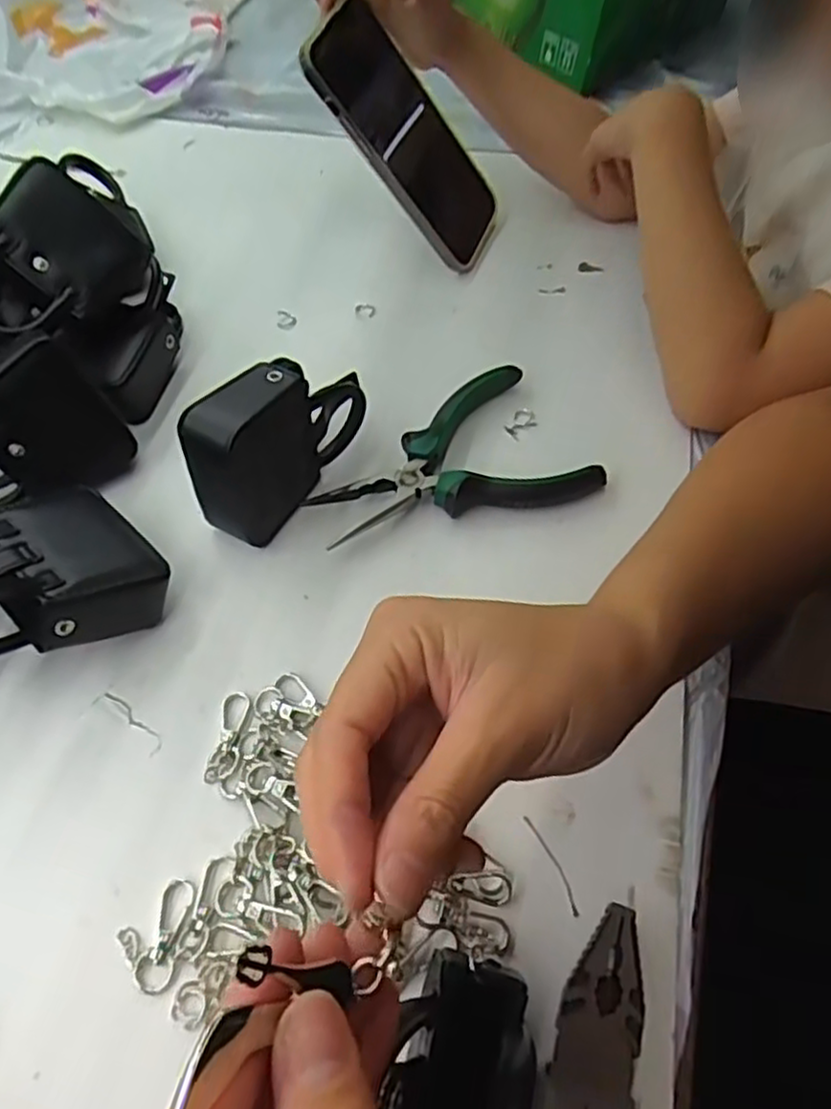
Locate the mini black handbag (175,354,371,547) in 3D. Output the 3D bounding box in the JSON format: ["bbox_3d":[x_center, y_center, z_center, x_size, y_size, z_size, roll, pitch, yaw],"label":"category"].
[{"bbox_3d":[-0.071,-0.064,0.378,0.049,0.073,0.106,31,62,17],"label":"mini black handbag"}]

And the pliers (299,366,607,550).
[{"bbox_3d":[0.021,-0.042,0.394,0.145,0.022,0.092,-29,63,-18],"label":"pliers"}]

